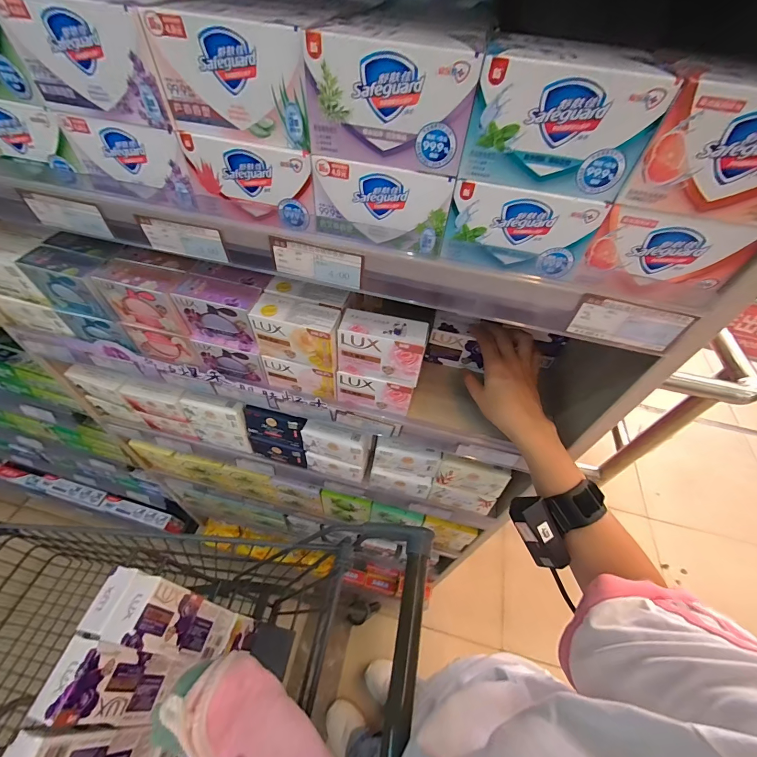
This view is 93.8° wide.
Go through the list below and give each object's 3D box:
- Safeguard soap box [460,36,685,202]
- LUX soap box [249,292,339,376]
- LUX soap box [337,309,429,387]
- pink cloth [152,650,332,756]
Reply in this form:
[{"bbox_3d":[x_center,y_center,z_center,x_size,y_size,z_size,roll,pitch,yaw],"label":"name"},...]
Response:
[{"bbox_3d":[0.102,-0.146,0.204,0.095,0.064,0.025,11,51,4],"label":"Safeguard soap box"},{"bbox_3d":[-0.086,-0.047,0.392,0.090,0.071,0.036,15,51,6],"label":"LUX soap box"},{"bbox_3d":[0.004,-0.033,0.382,0.089,0.069,0.032,12,51,4],"label":"LUX soap box"},{"bbox_3d":[-0.112,0.326,0.316,0.168,0.056,0.078,37,56,12],"label":"pink cloth"}]

